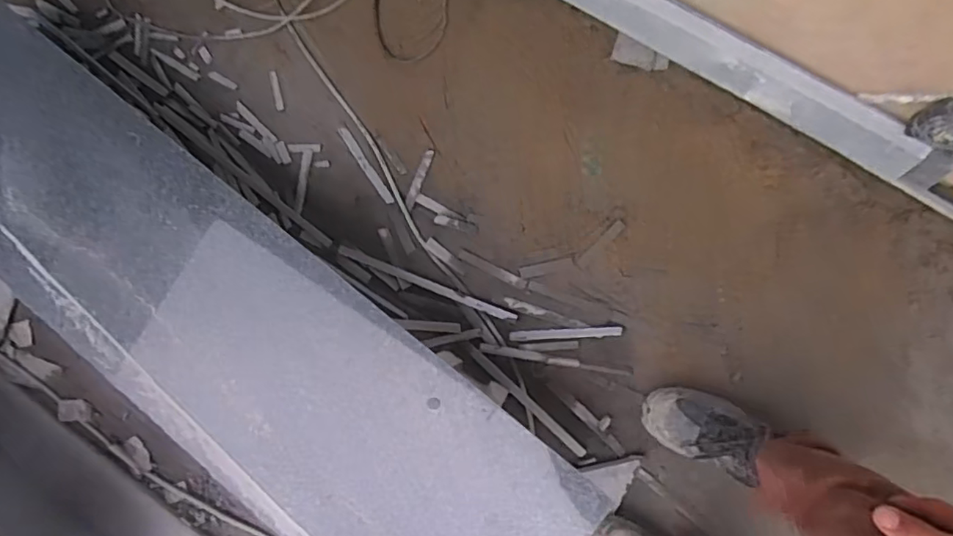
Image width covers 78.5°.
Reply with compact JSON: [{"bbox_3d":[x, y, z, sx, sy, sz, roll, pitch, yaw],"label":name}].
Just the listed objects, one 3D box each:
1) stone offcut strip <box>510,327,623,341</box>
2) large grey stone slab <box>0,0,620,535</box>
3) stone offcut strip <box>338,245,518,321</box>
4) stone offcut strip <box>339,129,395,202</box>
[{"bbox_3d":[0.166,0.123,1.086,0.203,0.010,0.018,-4,86,9],"label":"stone offcut strip"},{"bbox_3d":[-0.510,0.057,0.994,1.501,0.045,0.425,38,93,9],"label":"large grey stone slab"},{"bbox_3d":[-0.099,0.029,1.125,0.371,0.009,0.018,21,90,10],"label":"stone offcut strip"},{"bbox_3d":[-0.219,-0.204,1.157,0.019,0.004,0.187,-32,79,-15],"label":"stone offcut strip"}]

